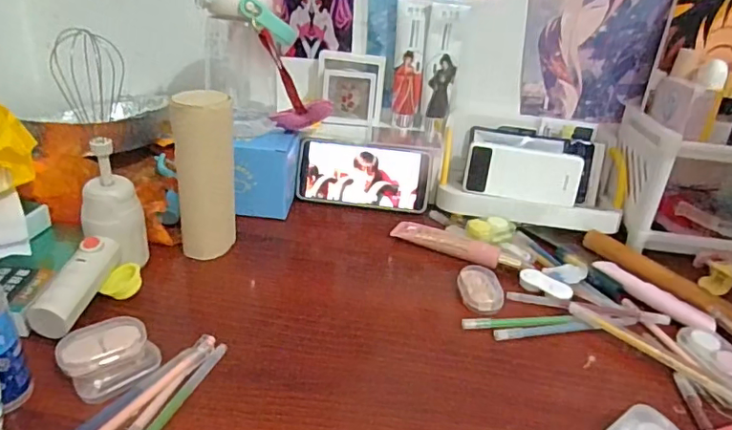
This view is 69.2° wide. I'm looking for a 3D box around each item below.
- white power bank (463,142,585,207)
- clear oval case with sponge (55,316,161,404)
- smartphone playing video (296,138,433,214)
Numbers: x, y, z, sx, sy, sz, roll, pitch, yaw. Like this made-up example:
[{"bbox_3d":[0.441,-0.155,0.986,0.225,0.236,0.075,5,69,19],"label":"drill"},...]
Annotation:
[{"bbox_3d":[0.206,-0.054,0.698,0.145,0.067,0.009,9,11,8],"label":"white power bank"},{"bbox_3d":[-0.194,0.107,0.401,0.061,0.031,0.046,-20,39,-38],"label":"clear oval case with sponge"},{"bbox_3d":[-0.002,-0.050,0.680,0.166,0.080,0.008,7,7,0],"label":"smartphone playing video"}]

